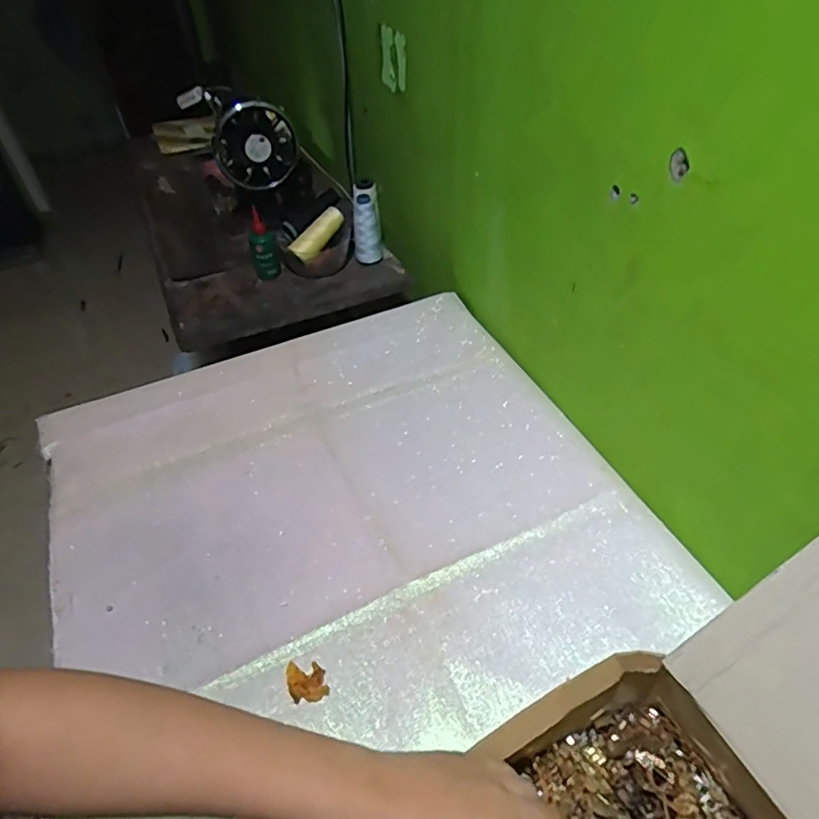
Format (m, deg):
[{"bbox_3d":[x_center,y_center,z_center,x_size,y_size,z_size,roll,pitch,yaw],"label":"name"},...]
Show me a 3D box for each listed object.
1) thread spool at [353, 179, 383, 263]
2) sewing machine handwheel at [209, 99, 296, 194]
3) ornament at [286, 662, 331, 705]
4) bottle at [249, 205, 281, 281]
[{"bbox_3d":[-0.075,-0.313,0.979,0.047,0.129,0.052,-3,46,0],"label":"thread spool"},{"bbox_3d":[-0.253,-0.430,0.946,0.134,0.129,0.058,-14,47,-10],"label":"sewing machine handwheel"},{"bbox_3d":[-0.093,0.247,0.517,0.036,0.005,0.034,-7,46,-4],"label":"ornament"},{"bbox_3d":[-0.243,-0.270,0.945,0.042,0.110,0.040,-14,47,-10],"label":"bottle"}]

